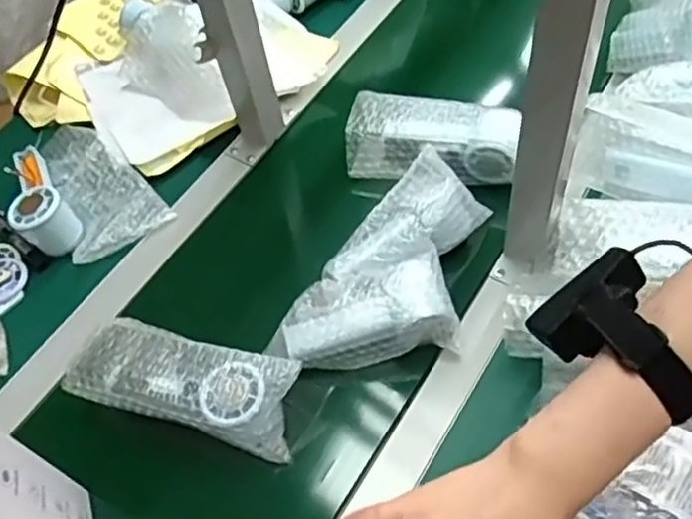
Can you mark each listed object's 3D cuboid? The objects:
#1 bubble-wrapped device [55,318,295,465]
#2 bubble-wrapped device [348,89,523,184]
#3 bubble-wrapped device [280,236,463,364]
[{"bbox_3d":[-0.144,0.105,0.601,0.203,0.051,0.075,13,58,14],"label":"bubble-wrapped device"},{"bbox_3d":[0.094,-0.138,0.745,0.182,0.066,0.078,6,57,9],"label":"bubble-wrapped device"},{"bbox_3d":[0.020,0.049,0.626,0.152,0.048,0.087,-14,56,-5],"label":"bubble-wrapped device"}]

